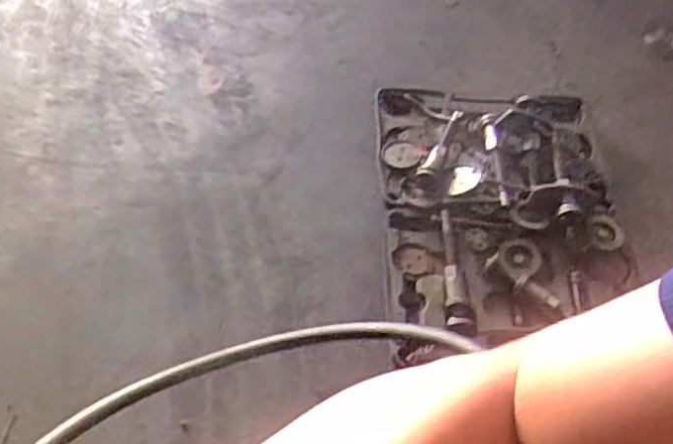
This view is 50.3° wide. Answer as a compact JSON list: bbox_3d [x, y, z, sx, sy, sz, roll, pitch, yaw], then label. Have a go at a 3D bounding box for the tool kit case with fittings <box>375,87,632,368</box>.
[{"bbox_3d":[0.218,-0.031,0.936,0.313,0.052,0.431,1,56,-5],"label":"tool kit case with fittings"}]

